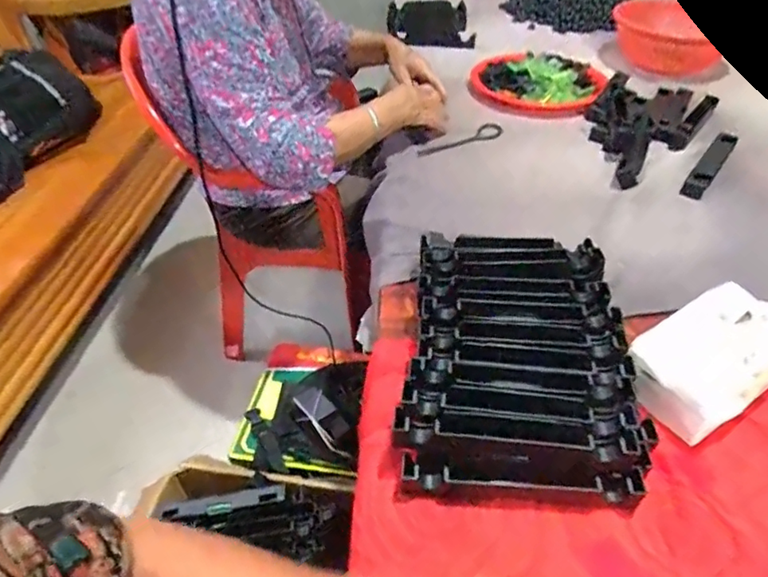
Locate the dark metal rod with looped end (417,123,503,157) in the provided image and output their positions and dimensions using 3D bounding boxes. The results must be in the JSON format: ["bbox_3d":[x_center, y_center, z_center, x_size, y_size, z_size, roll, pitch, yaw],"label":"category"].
[{"bbox_3d":[0.135,-0.245,0.913,0.183,0.013,0.034,-31,50,-27],"label":"dark metal rod with looped end"}]

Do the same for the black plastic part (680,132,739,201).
[{"bbox_3d":[0.504,-0.191,0.839,0.028,0.020,0.196,29,51,28],"label":"black plastic part"}]

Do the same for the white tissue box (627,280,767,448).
[{"bbox_3d":[0.314,0.069,0.520,0.172,0.063,0.098,-24,48,-22],"label":"white tissue box"}]

